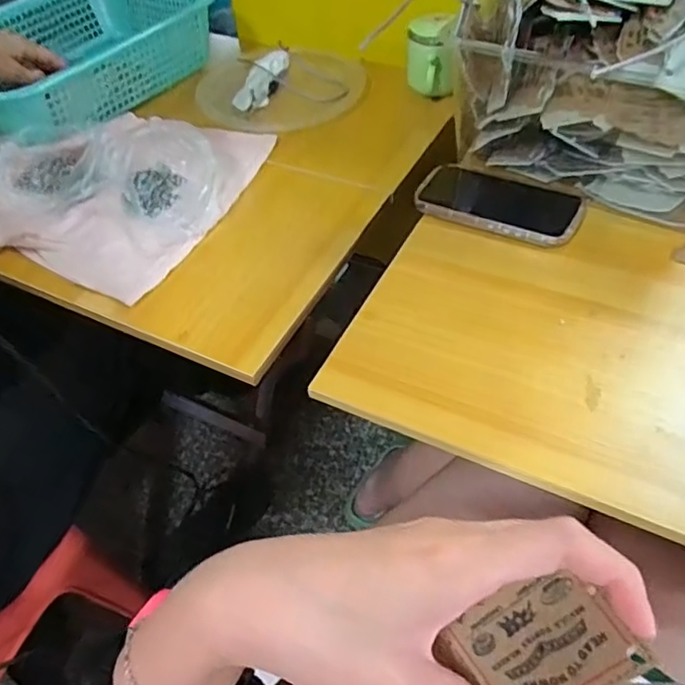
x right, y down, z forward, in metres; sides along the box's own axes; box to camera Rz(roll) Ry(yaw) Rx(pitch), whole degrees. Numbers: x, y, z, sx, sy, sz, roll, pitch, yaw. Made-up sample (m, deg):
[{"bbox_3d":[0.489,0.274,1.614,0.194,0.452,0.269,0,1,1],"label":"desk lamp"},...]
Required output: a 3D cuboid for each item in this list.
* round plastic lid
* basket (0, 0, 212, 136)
[{"bbox_3d":[-0.102,-0.374,0.862,0.248,0.030,0.248,-2,50,3],"label":"round plastic lid"},{"bbox_3d":[-0.386,-0.428,0.871,0.281,0.088,0.407,24,56,23],"label":"basket"}]

